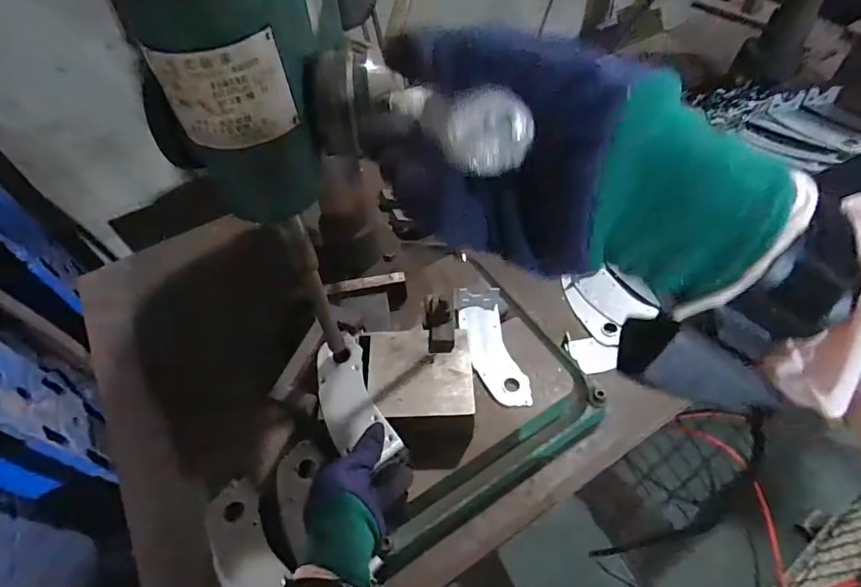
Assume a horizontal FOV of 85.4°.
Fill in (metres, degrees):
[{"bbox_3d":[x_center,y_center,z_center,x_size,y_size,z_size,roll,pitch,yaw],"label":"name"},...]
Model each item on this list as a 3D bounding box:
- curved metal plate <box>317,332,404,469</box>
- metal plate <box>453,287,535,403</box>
[{"bbox_3d":[-0.094,0.123,0.546,0.066,0.007,0.162,-21,56,-12],"label":"curved metal plate"},{"bbox_3d":[0.087,0.073,0.664,0.068,0.023,0.182,-11,55,-5],"label":"metal plate"}]

